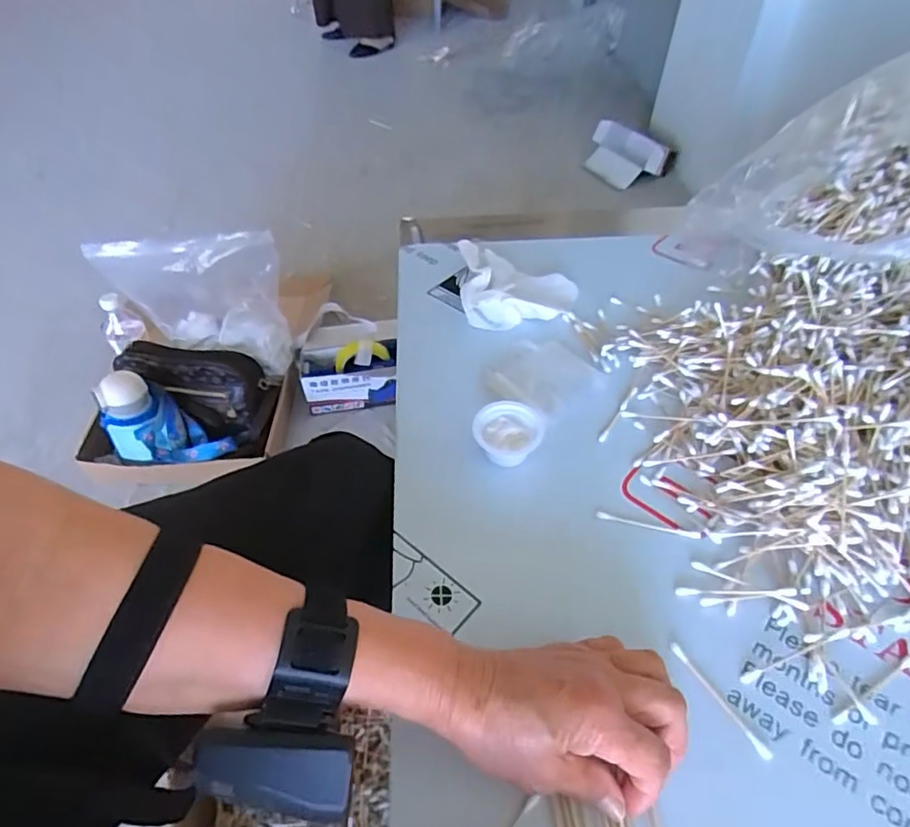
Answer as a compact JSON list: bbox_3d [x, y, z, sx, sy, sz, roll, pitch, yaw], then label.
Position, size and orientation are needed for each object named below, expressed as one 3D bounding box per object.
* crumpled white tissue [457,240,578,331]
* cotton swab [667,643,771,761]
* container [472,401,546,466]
[{"bbox_3d":[0.065,-0.145,0.596,0.118,0.033,0.136,0,48,1],"label":"crumpled white tissue"},{"bbox_3d":[0.159,0.171,0.344,0.007,0.004,0.074,-26,53,-21],"label":"cotton swab"},{"bbox_3d":[0.043,0.018,0.460,0.053,0.031,0.051,0,48,0],"label":"container"}]

